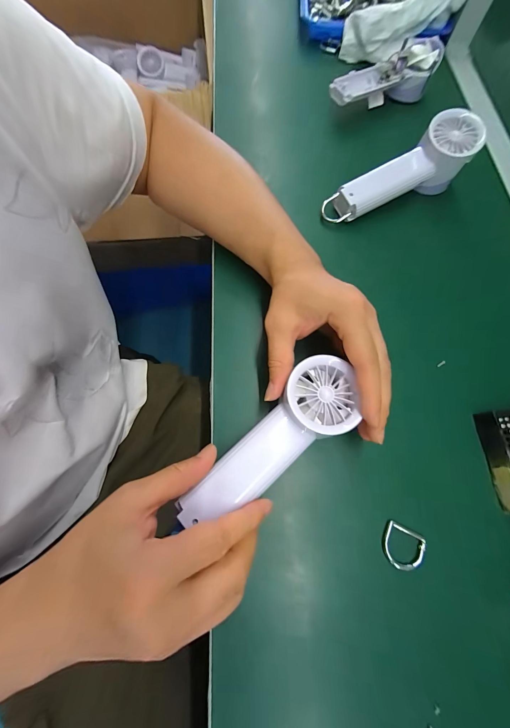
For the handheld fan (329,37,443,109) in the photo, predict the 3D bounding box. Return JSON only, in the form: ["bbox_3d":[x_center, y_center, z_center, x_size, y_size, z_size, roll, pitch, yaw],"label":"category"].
[{"bbox_3d":[0.183,-0.407,0.404,0.167,0.050,0.059,-30,74,-11],"label":"handheld fan"}]

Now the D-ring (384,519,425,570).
[{"bbox_3d":[0.123,0.154,0.233,0.032,0.005,0.031,25,72,8],"label":"D-ring"}]

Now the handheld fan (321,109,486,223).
[{"bbox_3d":[0.172,-0.222,0.328,0.183,0.059,0.061,-29,74,-11],"label":"handheld fan"}]

